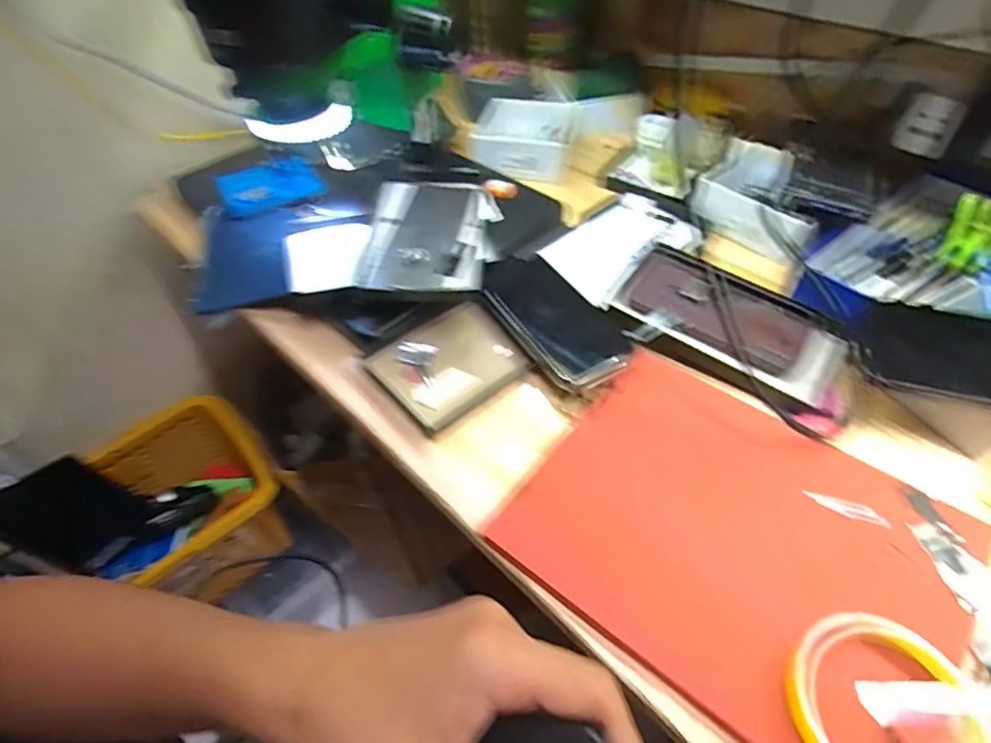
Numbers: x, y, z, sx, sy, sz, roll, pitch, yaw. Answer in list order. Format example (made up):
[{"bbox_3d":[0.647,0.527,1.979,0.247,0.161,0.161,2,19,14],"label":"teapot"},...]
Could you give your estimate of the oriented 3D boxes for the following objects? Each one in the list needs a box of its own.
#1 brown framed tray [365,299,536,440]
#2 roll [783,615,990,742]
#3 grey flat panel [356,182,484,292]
[{"bbox_3d":[-0.035,-0.009,0.436,0.111,0.006,0.099,-32,56,-21],"label":"brown framed tray"},{"bbox_3d":[0.188,0.164,0.263,0.087,0.012,0.084,-2,51,2],"label":"roll"},{"bbox_3d":[-0.065,-0.123,0.491,0.103,0.018,0.156,2,53,-2],"label":"grey flat panel"}]

